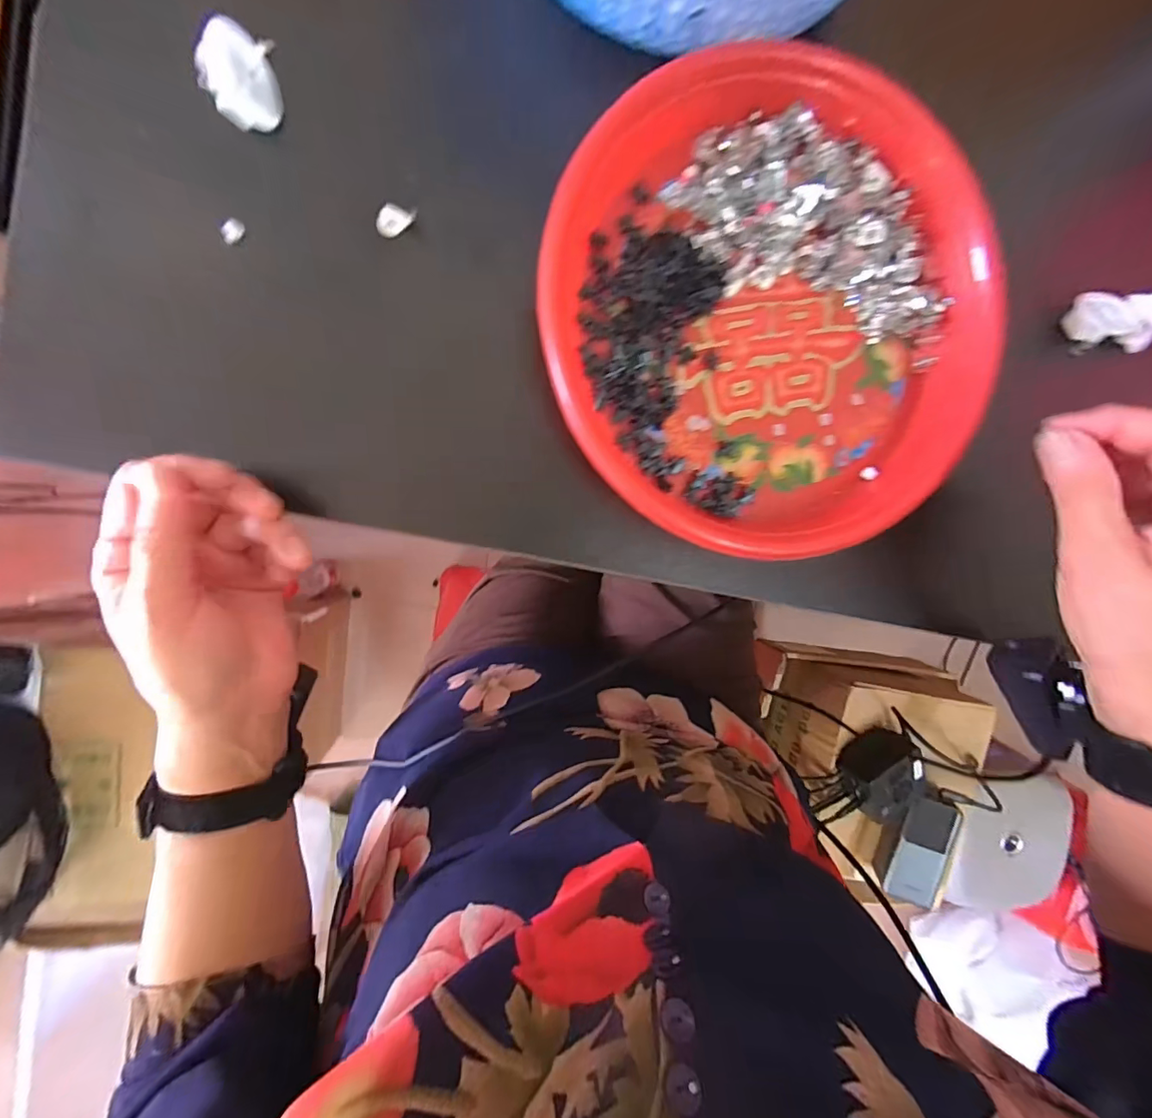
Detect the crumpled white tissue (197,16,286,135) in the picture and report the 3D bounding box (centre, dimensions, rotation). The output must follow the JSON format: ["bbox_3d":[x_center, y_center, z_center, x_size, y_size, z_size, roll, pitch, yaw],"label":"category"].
[{"bbox_3d":[-0.148,-0.216,0.212,0.023,0.027,0.038,1,95,-8],"label":"crumpled white tissue"}]

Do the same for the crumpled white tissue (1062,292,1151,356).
[{"bbox_3d":[0.317,-0.141,0.284,0.041,0.027,0.033,1,95,-8],"label":"crumpled white tissue"}]

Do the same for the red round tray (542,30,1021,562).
[{"bbox_3d":[0.105,-0.126,0.255,0.234,0.034,0.231,-1,96,-8],"label":"red round tray"}]

